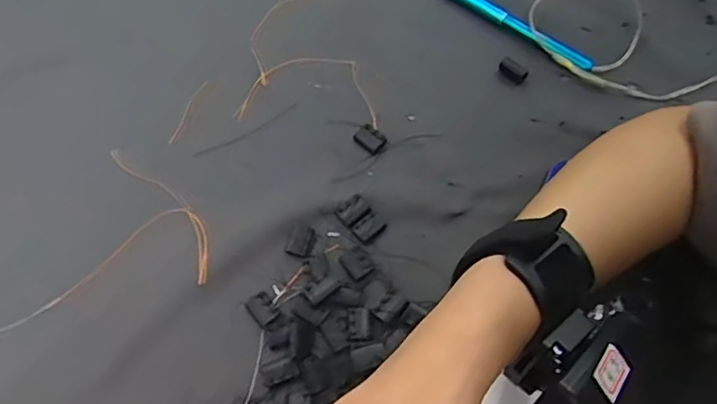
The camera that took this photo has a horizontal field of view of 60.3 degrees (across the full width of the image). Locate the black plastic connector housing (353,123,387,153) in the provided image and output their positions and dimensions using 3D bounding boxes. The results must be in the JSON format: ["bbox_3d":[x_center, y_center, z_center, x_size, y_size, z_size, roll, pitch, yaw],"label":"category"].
[{"bbox_3d":[0.008,-0.043,0.421,0.021,0.004,0.016,38,71,18],"label":"black plastic connector housing"}]

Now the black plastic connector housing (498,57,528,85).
[{"bbox_3d":[0.110,-0.093,0.439,0.021,0.006,0.012,38,71,18],"label":"black plastic connector housing"}]

